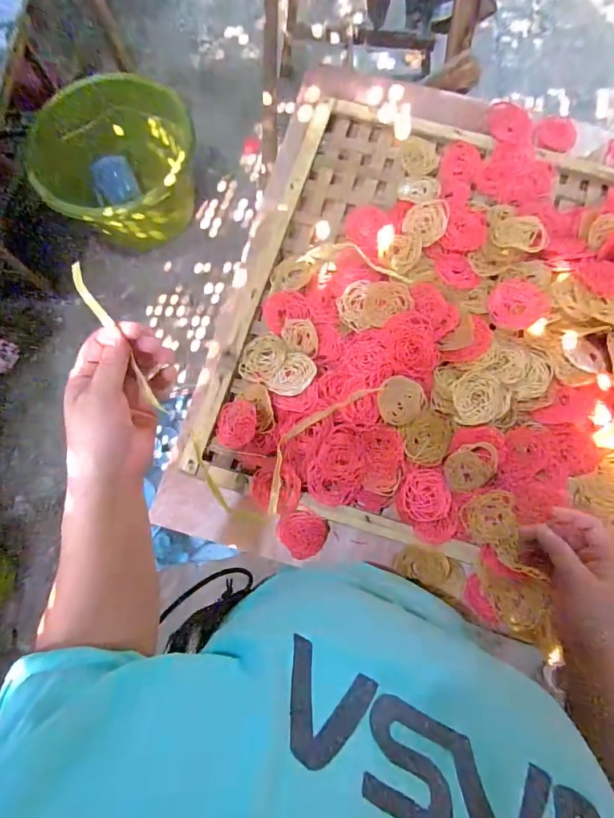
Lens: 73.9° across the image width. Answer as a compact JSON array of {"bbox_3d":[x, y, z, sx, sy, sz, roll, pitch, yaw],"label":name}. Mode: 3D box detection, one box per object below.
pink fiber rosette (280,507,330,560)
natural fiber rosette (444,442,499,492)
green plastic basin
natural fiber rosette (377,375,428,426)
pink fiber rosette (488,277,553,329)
[{"bbox_3d":[-0.007,0.158,0.514,0.060,0.023,0.056,0,78,1],"label":"pink fiber rosette"},{"bbox_3d":[0.204,0.071,0.505,0.065,0.015,0.052,-36,79,-6],"label":"natural fiber rosette"},{"bbox_3d":[-0.567,-0.752,1.318,0.495,0.291,0.415,-41,80,-7],"label":"green plastic basin"},{"bbox_3d":[0.118,-0.012,0.507,0.059,0.004,0.059,0,94,-6],"label":"natural fiber rosette"},{"bbox_3d":[0.269,-0.137,0.524,0.066,0.017,0.067,0,78,1],"label":"pink fiber rosette"}]

